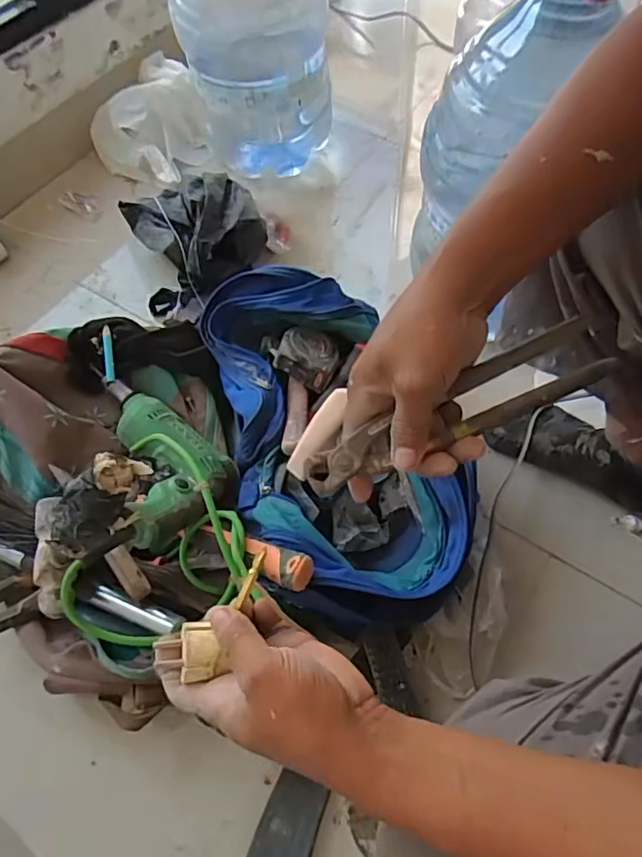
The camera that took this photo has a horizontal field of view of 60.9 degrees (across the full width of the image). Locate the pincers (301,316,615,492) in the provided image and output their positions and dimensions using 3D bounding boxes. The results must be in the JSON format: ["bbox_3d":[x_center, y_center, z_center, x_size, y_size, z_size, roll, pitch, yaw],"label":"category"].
[{"bbox_3d":[0.090,-0.014,0.369,0.216,0.015,0.047,-23,62,-2],"label":"pincers"}]

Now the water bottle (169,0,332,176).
[{"bbox_3d":[-0.106,-0.635,0.860,0.223,0.457,0.180,-6,61,0],"label":"water bottle"}]

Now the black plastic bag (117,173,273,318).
[{"bbox_3d":[-0.196,-0.301,0.875,0.208,0.116,0.177,-14,62,-5],"label":"black plastic bag"}]

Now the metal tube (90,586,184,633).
[{"bbox_3d":[-0.192,0.188,0.565,0.109,0.022,0.020,17,64,12],"label":"metal tube"}]

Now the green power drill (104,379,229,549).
[{"bbox_3d":[-0.166,0.029,0.611,0.106,0.096,0.250,-20,45,-7],"label":"green power drill"}]

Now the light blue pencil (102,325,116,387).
[{"bbox_3d":[-0.264,-0.091,0.678,0.013,0.009,0.072,-5,89,1],"label":"light blue pencil"}]

